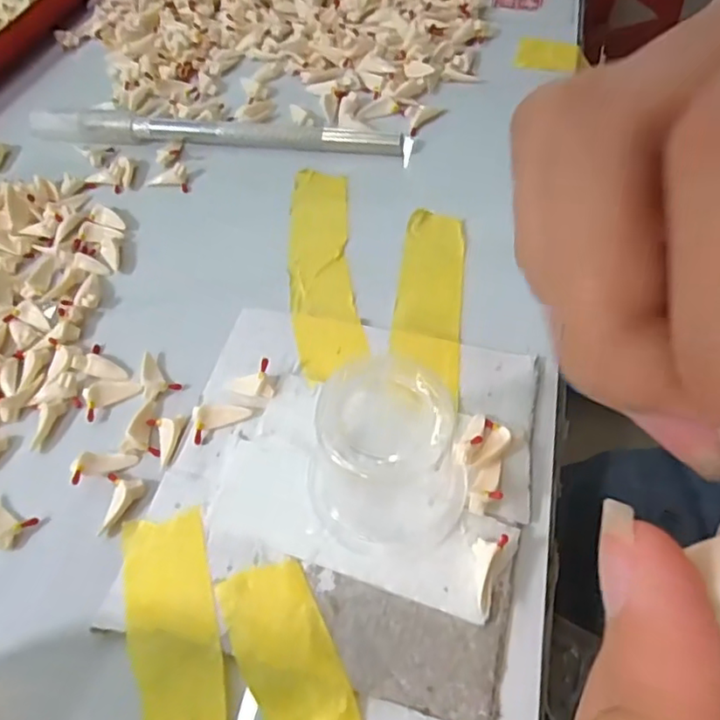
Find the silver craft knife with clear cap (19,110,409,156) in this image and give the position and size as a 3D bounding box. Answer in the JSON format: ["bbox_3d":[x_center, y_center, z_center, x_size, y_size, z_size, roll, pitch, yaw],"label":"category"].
[{"bbox_3d":[-0.057,-0.087,0.225,0.145,0.009,0.009,4,58,8],"label":"silver craft knife with clear cap"}]

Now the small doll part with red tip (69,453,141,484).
[{"bbox_3d":[-0.068,0.028,0.157,0.016,0.005,0.008,-5,56,-24],"label":"small doll part with red tip"}]

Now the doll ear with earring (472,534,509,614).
[{"bbox_3d":[0.027,0.047,0.131,0.006,0.009,0.017,18,62,15],"label":"doll ear with earring"}]

